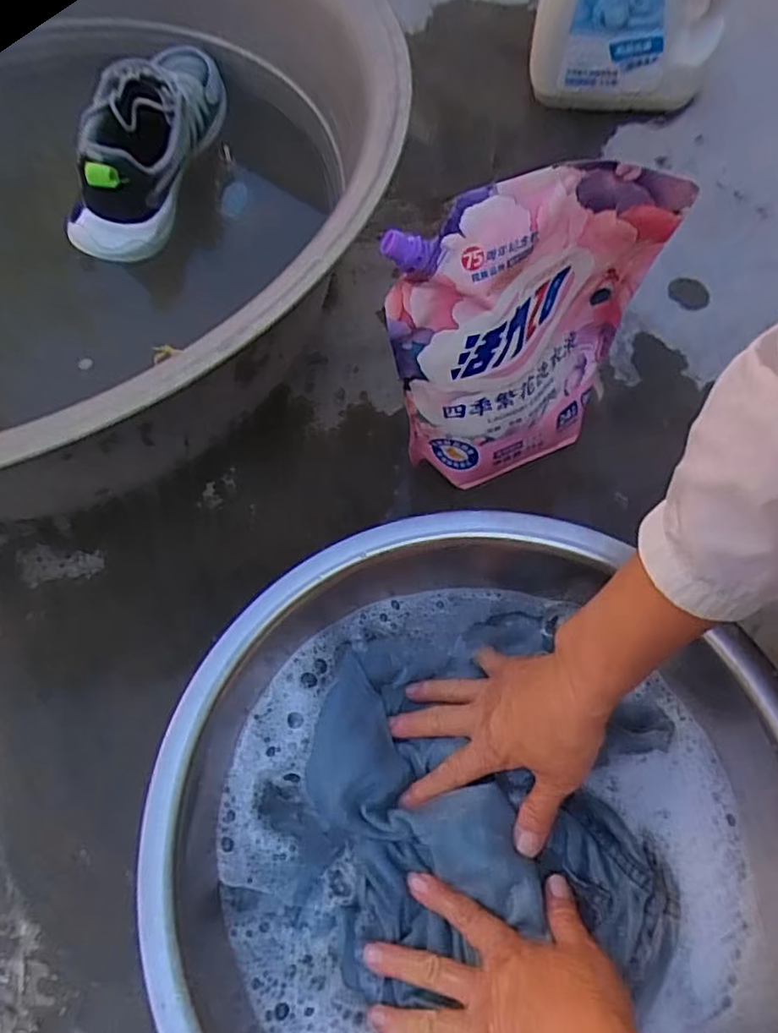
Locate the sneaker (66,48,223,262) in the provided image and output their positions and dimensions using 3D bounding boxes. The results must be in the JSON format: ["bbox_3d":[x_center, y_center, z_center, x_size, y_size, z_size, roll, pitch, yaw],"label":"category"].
[{"bbox_3d":[-0.244,-0.405,0.677,0.102,0.099,0.286,5,65,5],"label":"sneaker"}]

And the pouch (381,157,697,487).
[{"bbox_3d":[0.107,-0.129,0.517,0.204,0.266,0.060,-21,66,-8],"label":"pouch"}]

